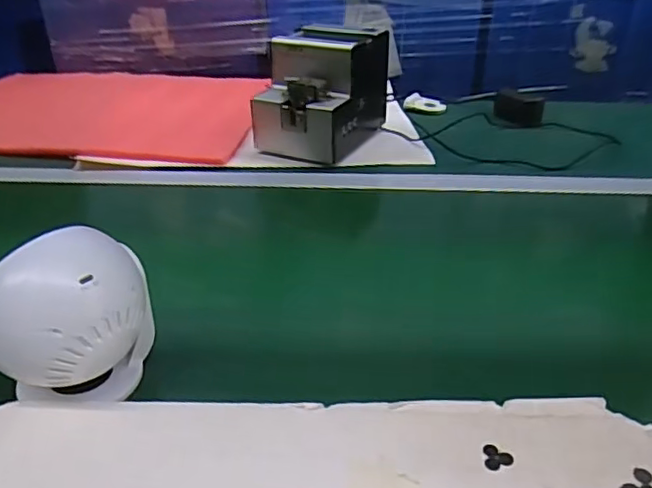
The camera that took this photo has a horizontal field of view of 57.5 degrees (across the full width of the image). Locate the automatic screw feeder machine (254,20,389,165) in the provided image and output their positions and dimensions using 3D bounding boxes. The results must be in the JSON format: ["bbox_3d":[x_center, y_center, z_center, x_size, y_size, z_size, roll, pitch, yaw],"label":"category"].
[{"bbox_3d":[-0.003,-0.217,0.838,0.122,0.143,0.180,14,33,24],"label":"automatic screw feeder machine"}]

